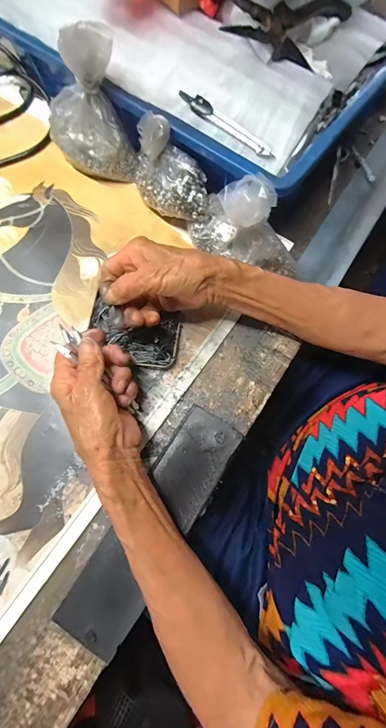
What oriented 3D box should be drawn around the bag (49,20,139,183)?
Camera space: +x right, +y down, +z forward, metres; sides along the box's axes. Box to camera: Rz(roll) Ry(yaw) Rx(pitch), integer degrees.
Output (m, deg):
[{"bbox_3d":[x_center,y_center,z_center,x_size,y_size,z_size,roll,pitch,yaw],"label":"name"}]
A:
[{"bbox_3d":[-0.117,-0.274,0.348,0.083,0.127,0.079,-21,74,-6],"label":"bag"}]

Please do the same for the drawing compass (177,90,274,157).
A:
[{"bbox_3d":[0.032,-0.242,0.319,0.113,0.008,0.016,42,78,12],"label":"drawing compass"}]

